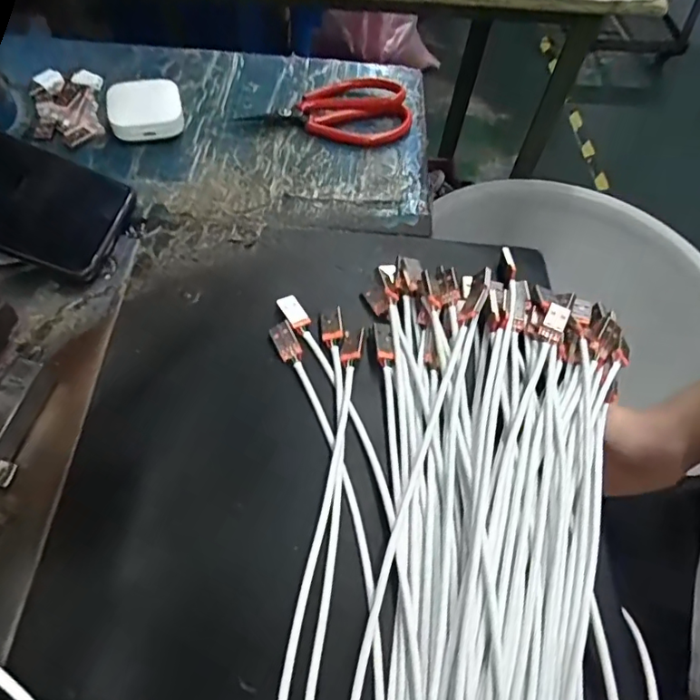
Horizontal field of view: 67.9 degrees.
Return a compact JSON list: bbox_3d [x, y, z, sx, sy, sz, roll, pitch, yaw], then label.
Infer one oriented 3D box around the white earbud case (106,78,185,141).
[{"bbox_3d":[-0.142,-0.165,0.362,0.048,0.023,0.043,-13,59,-11],"label":"white earbud case"}]

